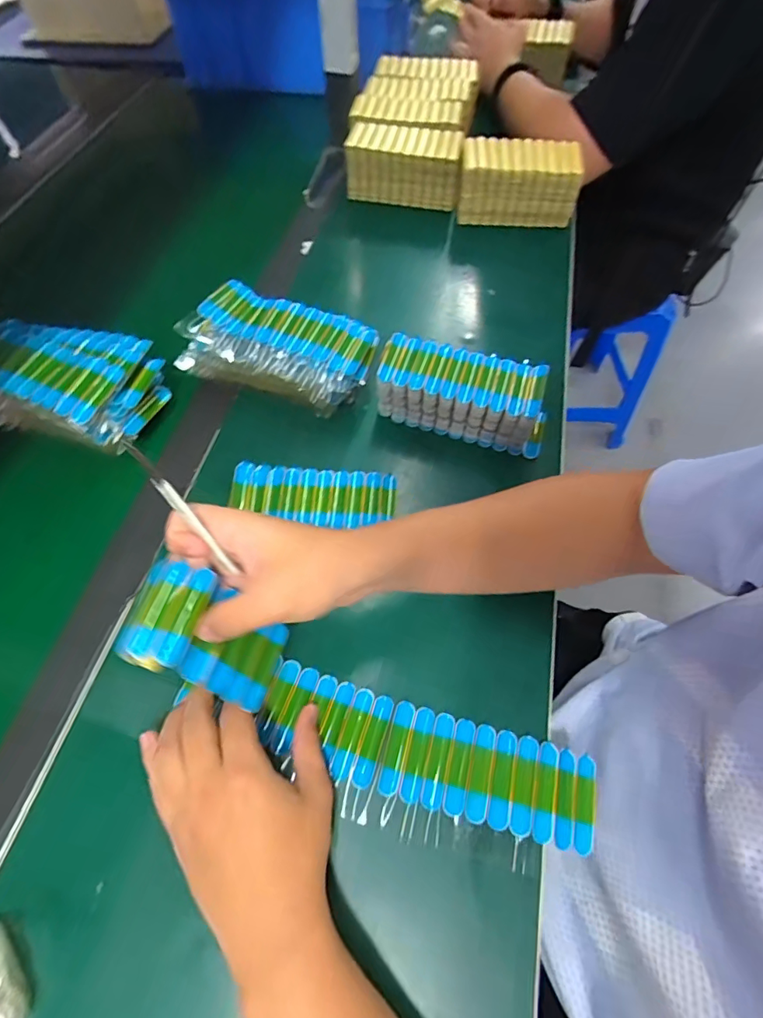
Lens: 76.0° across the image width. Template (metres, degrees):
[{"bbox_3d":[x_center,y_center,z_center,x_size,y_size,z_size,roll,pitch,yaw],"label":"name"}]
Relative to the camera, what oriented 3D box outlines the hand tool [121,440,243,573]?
[{"bbox_3d":[-0.118,0.000,0.290,0.007,0.013,0.097,-41,107,-21],"label":"hand tool"}]

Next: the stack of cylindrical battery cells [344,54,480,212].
[{"bbox_3d":[0.046,-0.569,0.733,0.167,0.088,0.240,10,59,5],"label":"stack of cylindrical battery cells"}]

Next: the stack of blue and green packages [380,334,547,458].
[{"bbox_3d":[0.084,-0.114,0.489,0.169,0.066,0.060,16,60,9],"label":"stack of blue and green packages"}]

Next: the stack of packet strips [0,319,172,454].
[{"bbox_3d":[-0.306,-0.120,0.478,0.173,0.072,0.119,18,60,10],"label":"stack of packet strips"}]

